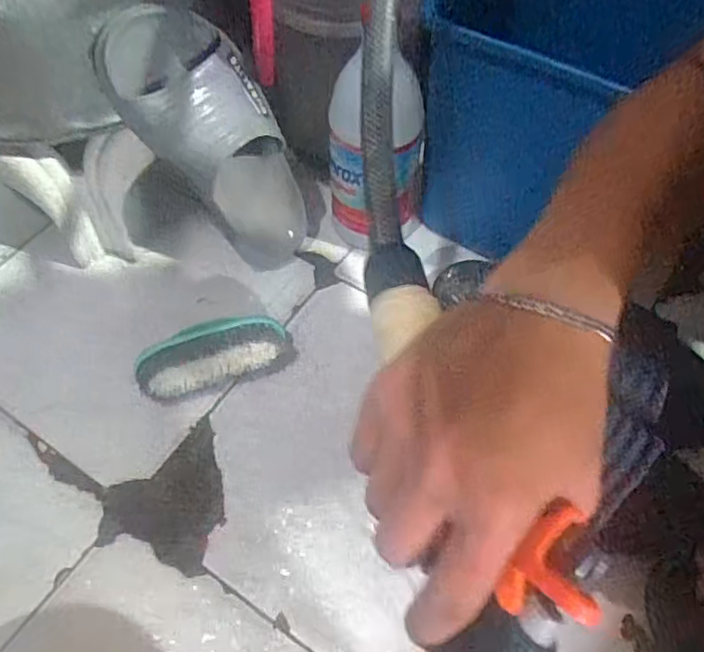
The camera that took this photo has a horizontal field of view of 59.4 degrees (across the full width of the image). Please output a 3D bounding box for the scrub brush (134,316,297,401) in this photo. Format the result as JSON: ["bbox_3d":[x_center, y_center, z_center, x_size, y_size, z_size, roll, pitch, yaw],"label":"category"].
[{"bbox_3d":[-0.127,0.029,0.580,0.141,0.056,0.047,-16,61,-10],"label":"scrub brush"}]

